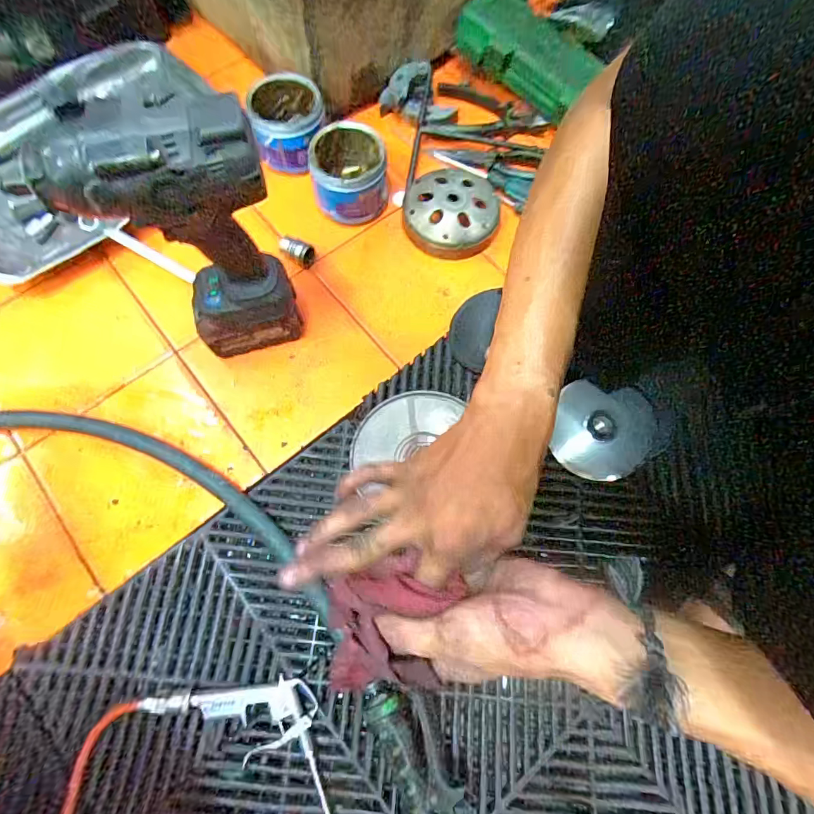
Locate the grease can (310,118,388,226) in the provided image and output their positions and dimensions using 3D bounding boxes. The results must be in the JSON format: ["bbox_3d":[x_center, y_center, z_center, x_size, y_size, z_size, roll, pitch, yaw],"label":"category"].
[{"bbox_3d":[-0.075,-0.309,0.588,0.096,0.078,0.103,-3,71,-3],"label":"grease can"}]

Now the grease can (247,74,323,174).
[{"bbox_3d":[-0.166,-0.394,0.615,0.096,0.075,0.088,1,71,-2],"label":"grease can"}]

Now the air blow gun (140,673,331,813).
[{"bbox_3d":[-0.141,0.293,0.417,0.195,0.022,0.082,26,72,7],"label":"air blow gun"}]

